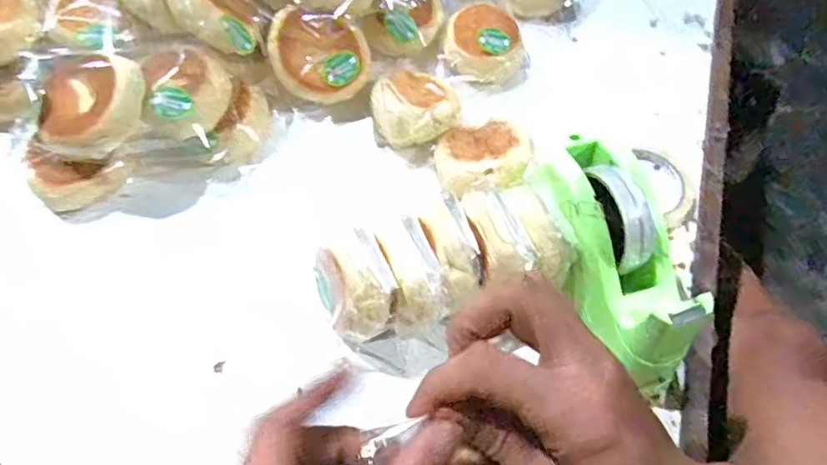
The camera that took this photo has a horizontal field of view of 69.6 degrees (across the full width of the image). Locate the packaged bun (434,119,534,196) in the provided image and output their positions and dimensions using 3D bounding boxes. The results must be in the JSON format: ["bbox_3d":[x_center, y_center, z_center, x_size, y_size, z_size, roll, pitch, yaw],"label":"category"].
[{"bbox_3d":[0.068,-0.069,0.565,0.090,0.039,0.088,0,57,-2],"label":"packaged bun"}]

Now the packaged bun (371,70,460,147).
[{"bbox_3d":[0.000,-0.126,0.585,0.082,0.047,0.088,1,57,-1],"label":"packaged bun"}]

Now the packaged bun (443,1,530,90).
[{"bbox_3d":[0.080,-0.202,0.644,0.094,0.046,0.089,21,59,11],"label":"packaged bun"}]

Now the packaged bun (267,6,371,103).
[{"bbox_3d":[-0.092,-0.175,0.590,0.096,0.043,0.091,-11,102,-7],"label":"packaged bun"}]

